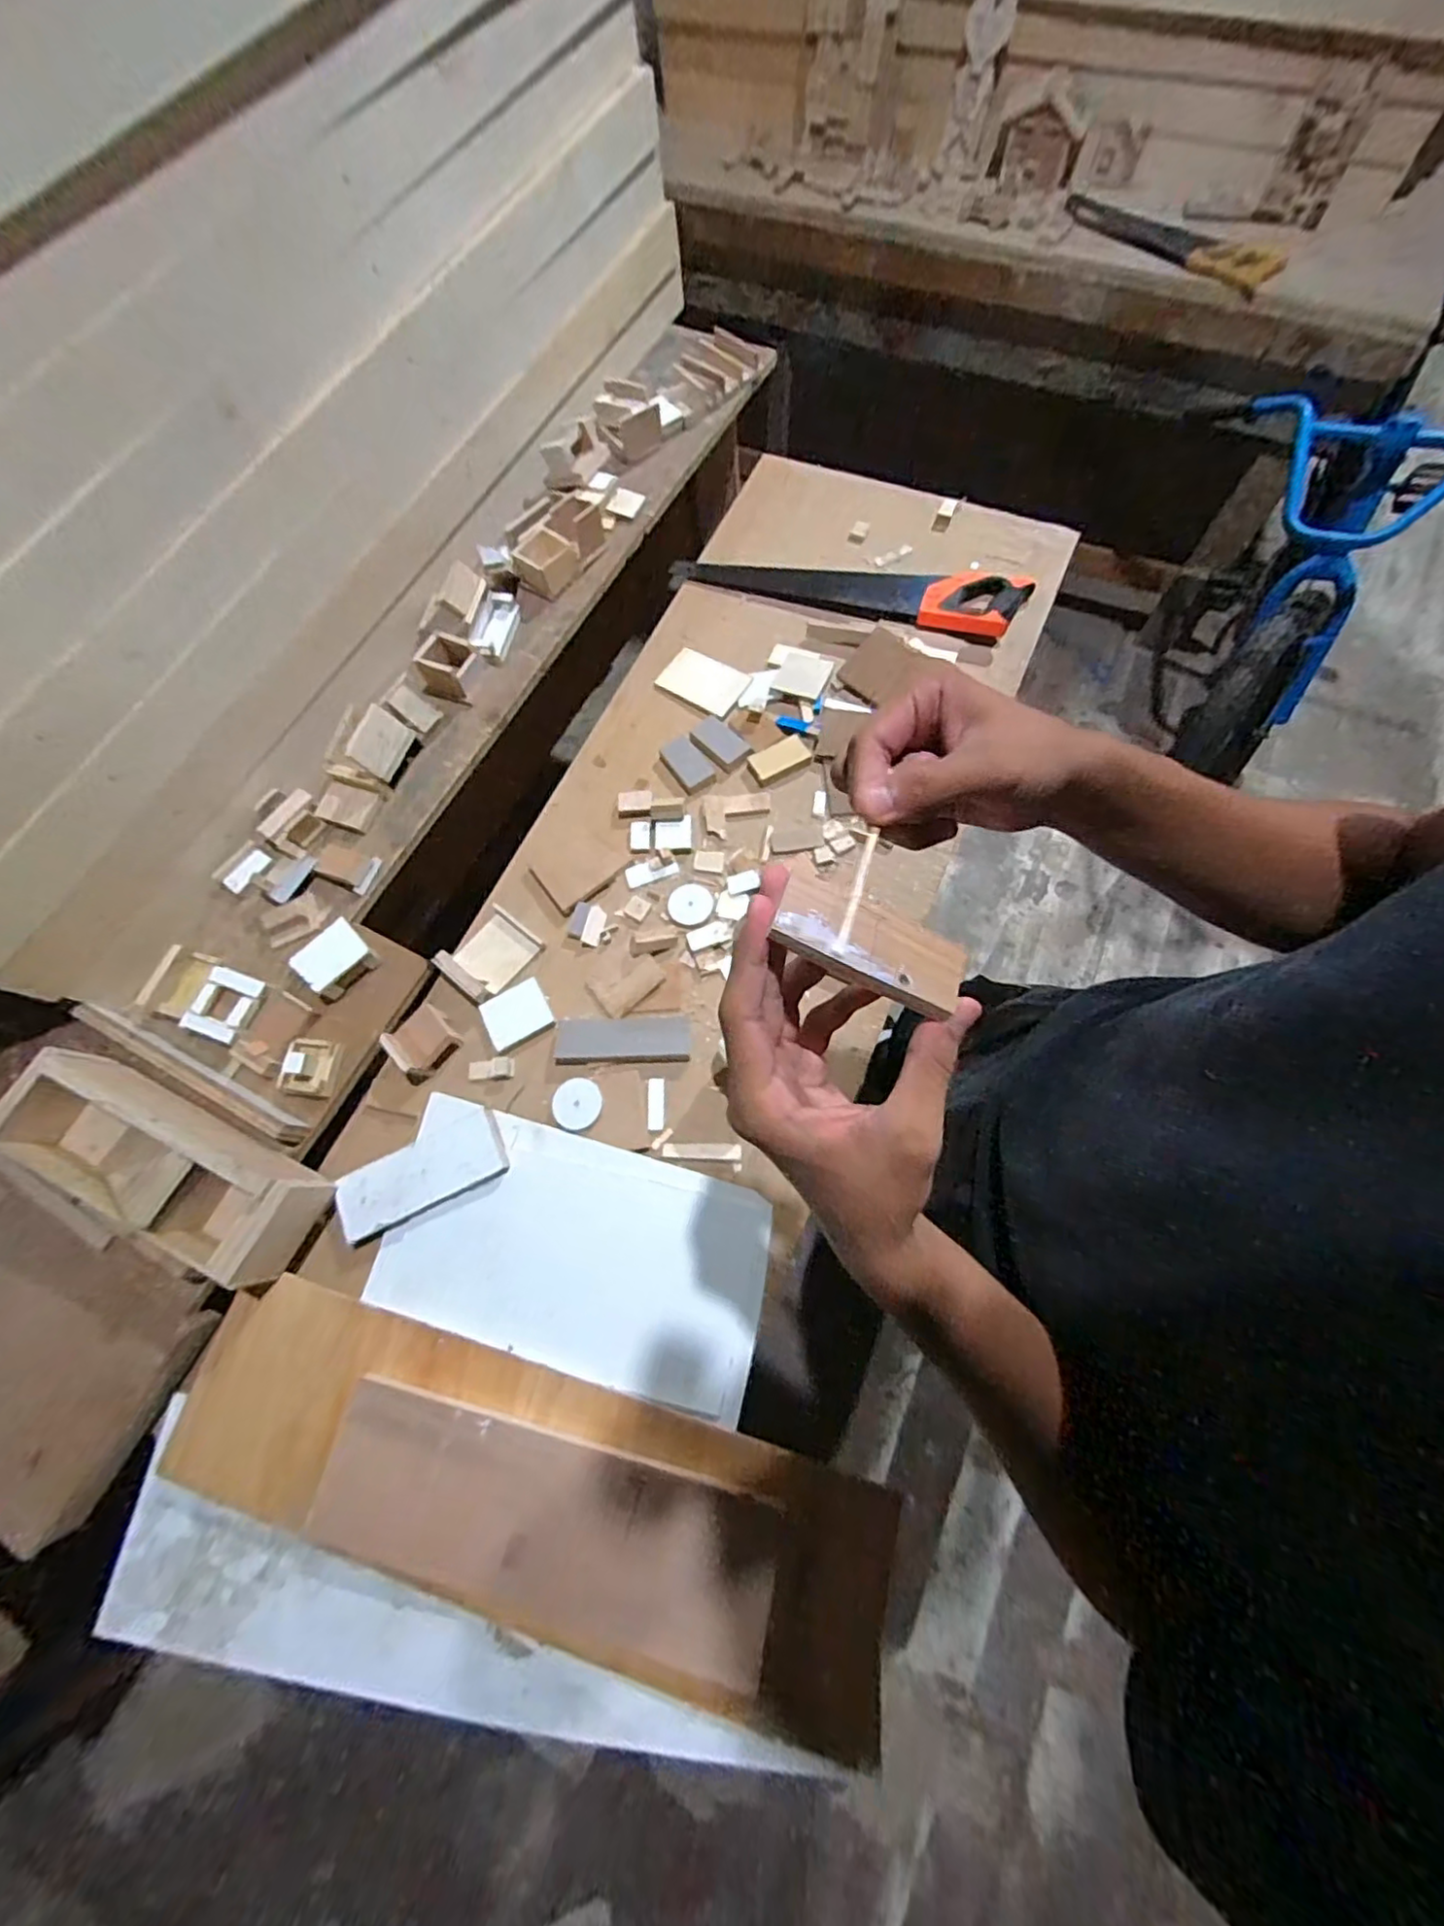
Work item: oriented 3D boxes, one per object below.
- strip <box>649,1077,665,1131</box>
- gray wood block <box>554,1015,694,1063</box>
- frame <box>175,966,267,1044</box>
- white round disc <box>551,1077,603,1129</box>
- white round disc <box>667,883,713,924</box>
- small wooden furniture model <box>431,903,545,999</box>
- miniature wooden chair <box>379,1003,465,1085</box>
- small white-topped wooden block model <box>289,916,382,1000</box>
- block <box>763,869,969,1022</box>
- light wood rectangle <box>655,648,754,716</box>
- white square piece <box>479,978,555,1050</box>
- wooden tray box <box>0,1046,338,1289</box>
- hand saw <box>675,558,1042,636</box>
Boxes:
[{"bbox_3d":[-0.074,0.159,0.726,0.018,0.004,0.057,-3,71,4],"label":"strip"},{"bbox_3d":[-0.113,0.088,0.745,0.154,0.014,0.055,-2,71,4],"label":"gray wood block"},{"bbox_3d":[-0.593,0.050,0.766,0.074,0.012,0.081,17,74,10],"label":"frame"},{"bbox_3d":[-0.161,0.156,0.713,0.051,0.010,0.054,-1,71,4],"label":"white round disc"},{"bbox_3d":[-0.040,-0.074,0.803,0.055,0.004,0.054,-1,71,4],"label":"white round disc"},{"bbox_3d":[-0.285,-0.013,0.786,0.084,0.026,0.104,38,78,15],"label":"small wooden furniture model"},{"bbox_3d":[-0.350,0.089,0.744,0.065,0.035,0.077,39,78,15],"label":"miniature wooden chair"},{"bbox_3d":[-0.467,-0.004,0.778,0.067,0.028,0.079,42,79,16],"label":"small white-topped wooden block model"},{"bbox_3d":[0.062,-0.007,0.261,0.081,0.008,0.037,21,72,-8],"label":"block"},{"bbox_3d":[-0.026,-0.406,0.920,0.122,0.009,0.076,30,83,16],"label":"light wood rectangle"},{"bbox_3d":[-0.245,0.061,0.766,0.075,0.005,0.065,-30,72,-6],"label":"white square piece"},{"bbox_3d":[-0.582,0.207,0.662,0.323,0.091,0.115,24,75,12],"label":"wooden tray box"},{"bbox_3d":[0.181,-0.572,0.949,0.516,0.041,0.125,19,74,10],"label":"hand saw"}]

